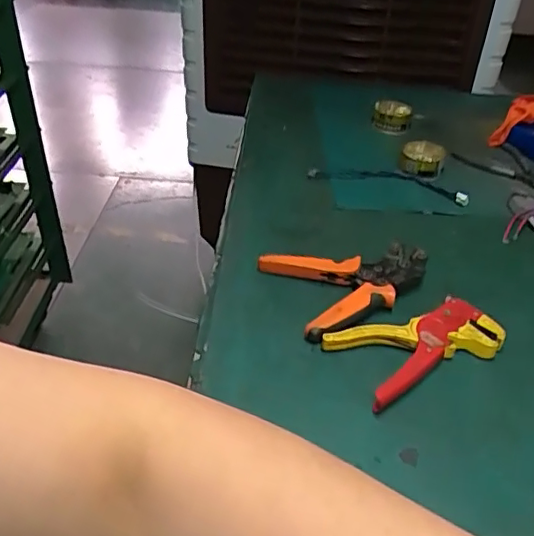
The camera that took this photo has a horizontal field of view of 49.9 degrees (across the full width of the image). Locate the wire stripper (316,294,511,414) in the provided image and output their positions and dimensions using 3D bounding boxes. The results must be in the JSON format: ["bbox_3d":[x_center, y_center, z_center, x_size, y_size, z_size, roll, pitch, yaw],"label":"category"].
[{"bbox_3d":[0.144,0.073,0.545,0.159,0.024,0.085,-15,42,-24],"label":"wire stripper"}]

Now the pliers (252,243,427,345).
[{"bbox_3d":[0.091,0.010,0.618,0.168,0.028,0.125,-15,42,-23],"label":"pliers"}]

